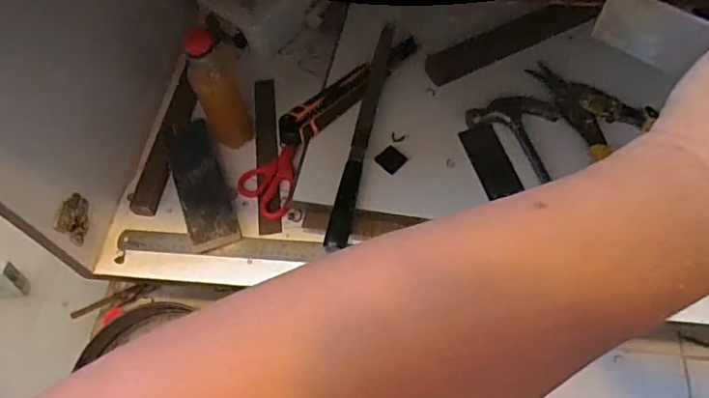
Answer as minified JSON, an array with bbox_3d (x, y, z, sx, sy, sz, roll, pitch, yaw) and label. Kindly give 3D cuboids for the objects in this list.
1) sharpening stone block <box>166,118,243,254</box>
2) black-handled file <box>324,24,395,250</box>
[{"bbox_3d":[-0.193,-0.023,0.684,0.060,0.009,0.195,-9,58,-23],"label":"sharpening stone block"},{"bbox_3d":[0.009,-0.084,0.642,0.024,0.023,0.301,8,61,9],"label":"black-handled file"}]

